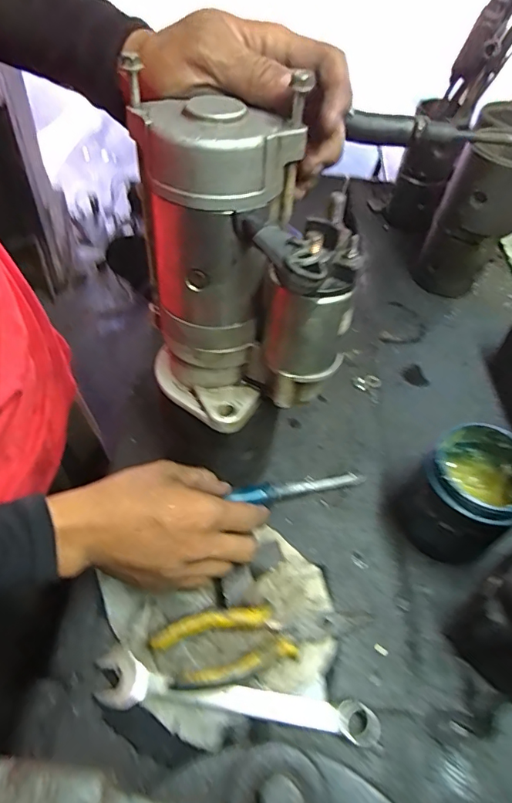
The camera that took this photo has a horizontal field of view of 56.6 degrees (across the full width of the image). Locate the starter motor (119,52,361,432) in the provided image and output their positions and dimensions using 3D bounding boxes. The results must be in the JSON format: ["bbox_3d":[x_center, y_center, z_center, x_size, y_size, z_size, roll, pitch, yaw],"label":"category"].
[{"bbox_3d":[-0.011,-0.075,0.320,0.100,0.199,0.117,-20,56,-21],"label":"starter motor"}]

